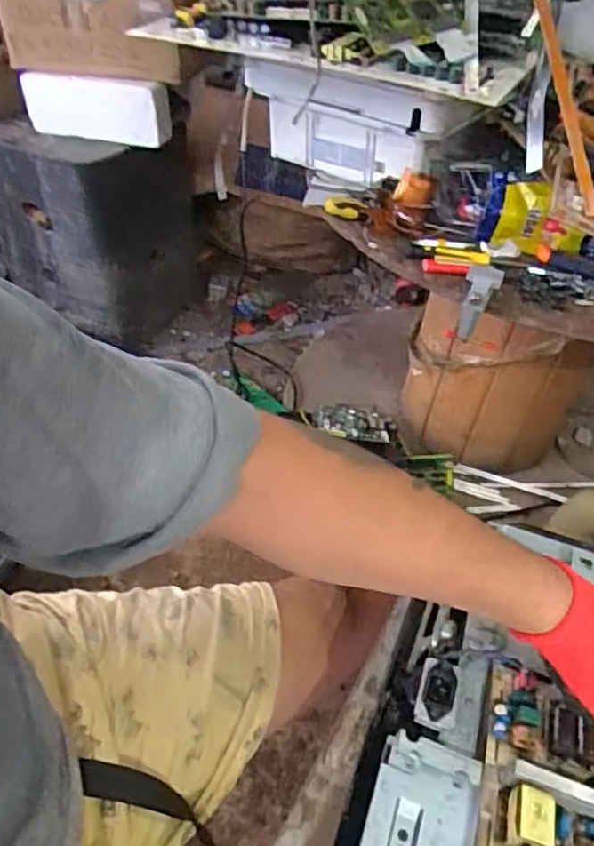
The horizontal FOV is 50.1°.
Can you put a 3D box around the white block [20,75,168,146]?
[{"bbox_3d":[-0.361,-0.568,1.138,0.275,0.100,0.058,13,43,7],"label":"white block"}]

